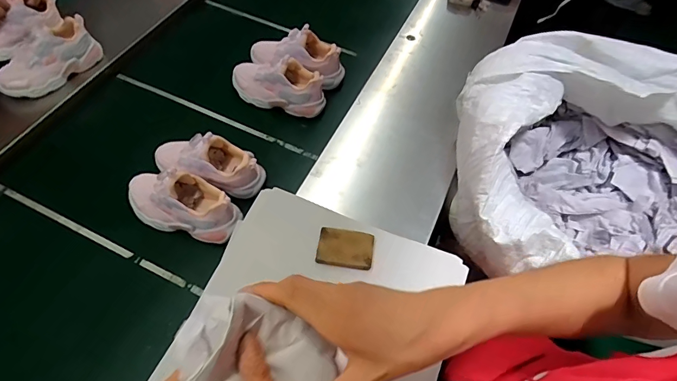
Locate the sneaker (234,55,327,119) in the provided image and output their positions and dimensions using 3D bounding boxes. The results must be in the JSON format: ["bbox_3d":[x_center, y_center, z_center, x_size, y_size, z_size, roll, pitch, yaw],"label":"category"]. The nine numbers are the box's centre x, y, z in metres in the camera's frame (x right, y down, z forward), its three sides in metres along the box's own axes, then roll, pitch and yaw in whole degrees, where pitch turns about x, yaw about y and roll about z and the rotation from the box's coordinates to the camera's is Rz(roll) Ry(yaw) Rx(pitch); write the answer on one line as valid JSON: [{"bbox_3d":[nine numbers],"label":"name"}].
[{"bbox_3d":[-0.123,-0.219,0.822,0.202,0.095,0.074,16,58,5],"label":"sneaker"}]

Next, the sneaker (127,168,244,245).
[{"bbox_3d":[-0.256,0.014,0.650,0.197,0.094,0.074,16,58,5],"label":"sneaker"}]

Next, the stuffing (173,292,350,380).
[{"bbox_3d":[-0.059,0.117,0.286,0.110,0.040,0.074,22,58,9],"label":"stuffing"}]

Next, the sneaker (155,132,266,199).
[{"bbox_3d":[-0.228,-0.058,0.693,0.197,0.087,0.069,20,58,8],"label":"sneaker"}]

